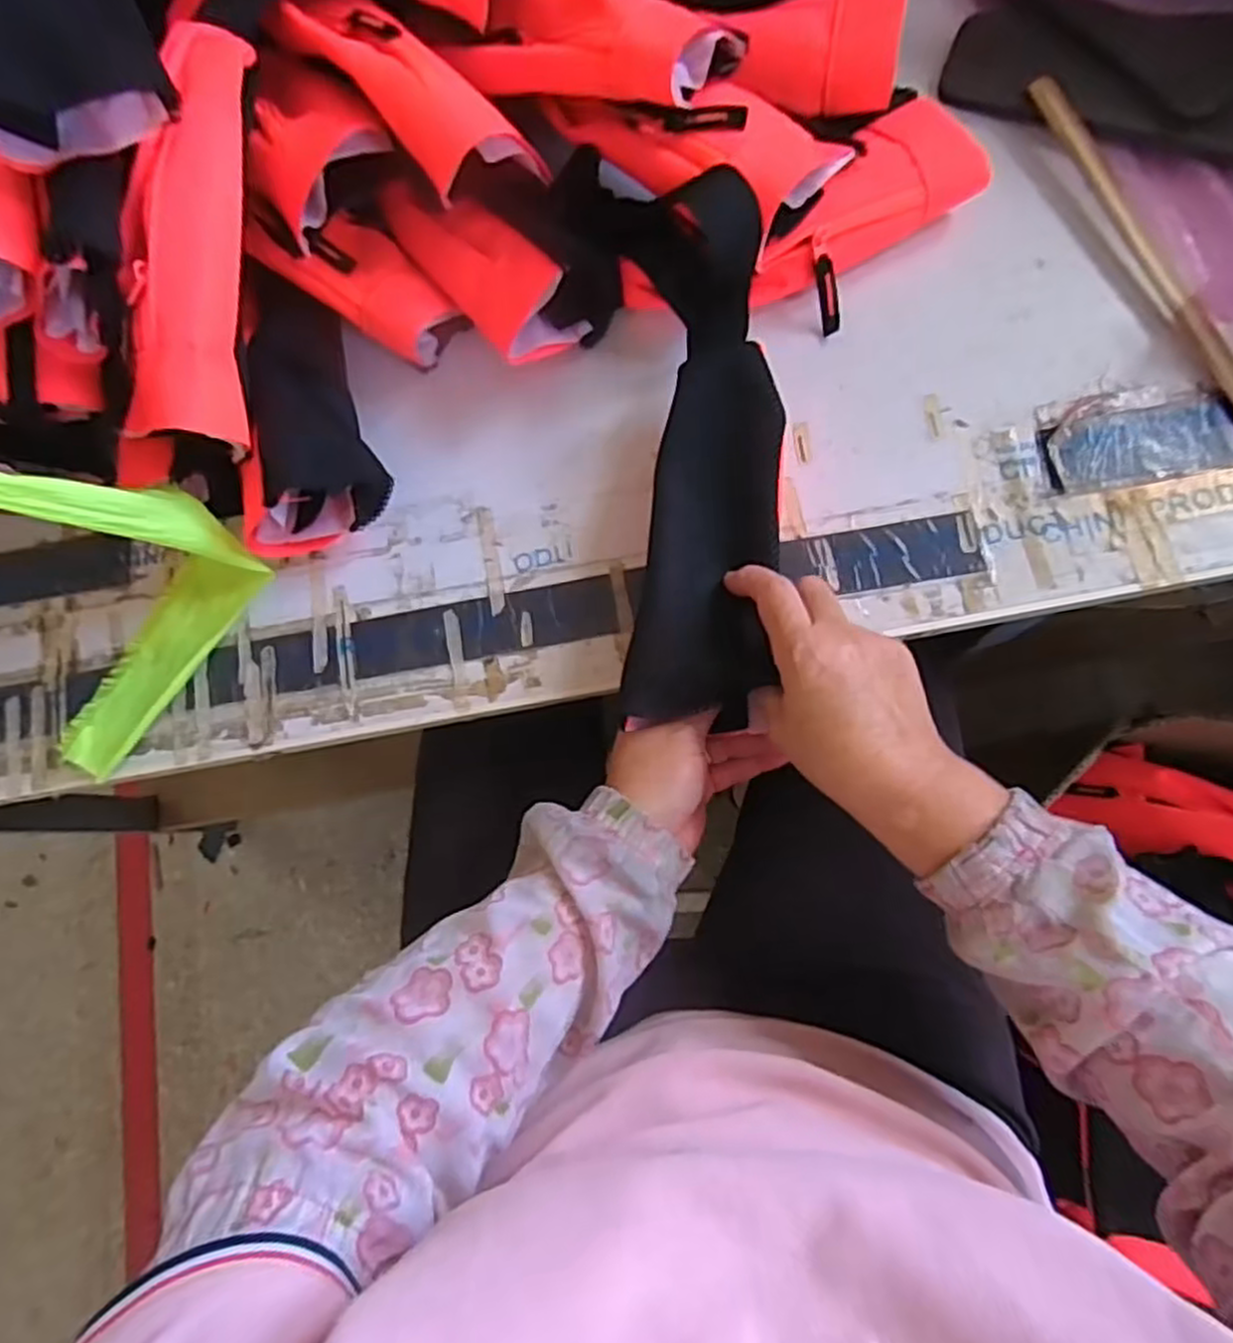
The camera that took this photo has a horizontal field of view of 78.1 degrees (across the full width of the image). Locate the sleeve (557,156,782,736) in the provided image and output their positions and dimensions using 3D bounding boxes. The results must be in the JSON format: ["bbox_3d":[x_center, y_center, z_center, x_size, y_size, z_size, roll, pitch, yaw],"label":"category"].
[{"bbox_3d":[0.036,-0.136,0.429,0.106,0.067,0.320,-4,88,6],"label":"sleeve"}]

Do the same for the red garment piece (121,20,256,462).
[{"bbox_3d":[-0.231,-0.239,0.423,0.053,0.064,0.225,10,80,9],"label":"red garment piece"}]

